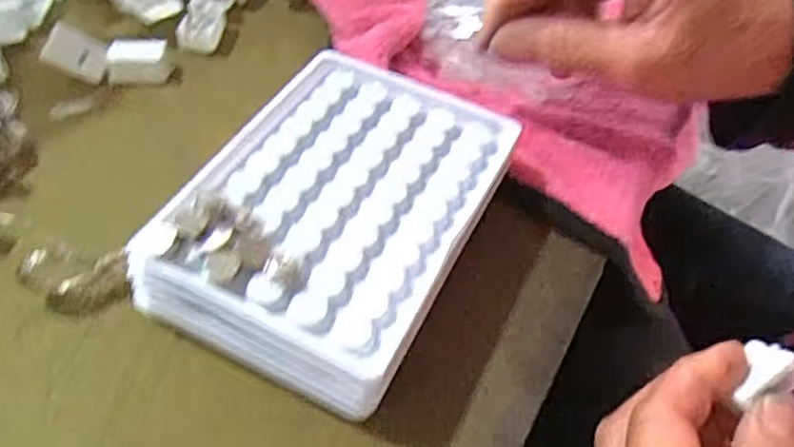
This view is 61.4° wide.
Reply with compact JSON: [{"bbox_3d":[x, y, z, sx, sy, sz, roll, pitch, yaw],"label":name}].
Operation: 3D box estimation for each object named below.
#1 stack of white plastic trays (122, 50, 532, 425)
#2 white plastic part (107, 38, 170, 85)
[{"bbox_3d":[-0.020,-0.005,0.253,0.093,0.036,0.132,24,51,12],"label":"stack of white plastic trays"},{"bbox_3d":[-0.122,-0.076,0.314,0.027,0.014,0.019,2,50,-6],"label":"white plastic part"}]

